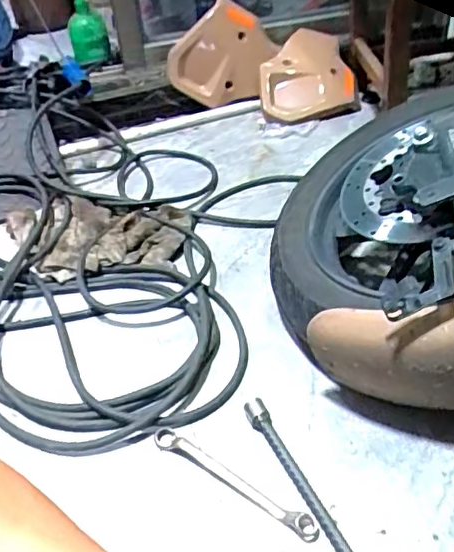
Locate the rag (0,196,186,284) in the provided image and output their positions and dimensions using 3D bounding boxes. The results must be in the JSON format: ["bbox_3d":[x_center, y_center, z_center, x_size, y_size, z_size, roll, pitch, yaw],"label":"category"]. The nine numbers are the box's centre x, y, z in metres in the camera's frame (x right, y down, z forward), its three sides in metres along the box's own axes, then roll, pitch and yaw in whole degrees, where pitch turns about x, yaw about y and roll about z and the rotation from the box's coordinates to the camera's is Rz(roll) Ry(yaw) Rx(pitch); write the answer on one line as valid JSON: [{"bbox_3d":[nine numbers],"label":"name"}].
[{"bbox_3d":[-0.210,-0.059,0.852,0.294,0.028,0.166,5,43,11],"label":"rag"}]

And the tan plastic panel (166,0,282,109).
[{"bbox_3d":[-0.006,-0.446,1.160,0.208,0.185,0.050,-54,9,1],"label":"tan plastic panel"}]

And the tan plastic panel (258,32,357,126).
[{"bbox_3d":[0.161,-0.417,1.174,0.189,0.063,0.232,-8,70,-7],"label":"tan plastic panel"}]

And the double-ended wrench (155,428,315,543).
[{"bbox_3d":[0.004,0.194,0.541,0.187,0.013,0.018,24,49,29],"label":"double-ended wrench"}]

